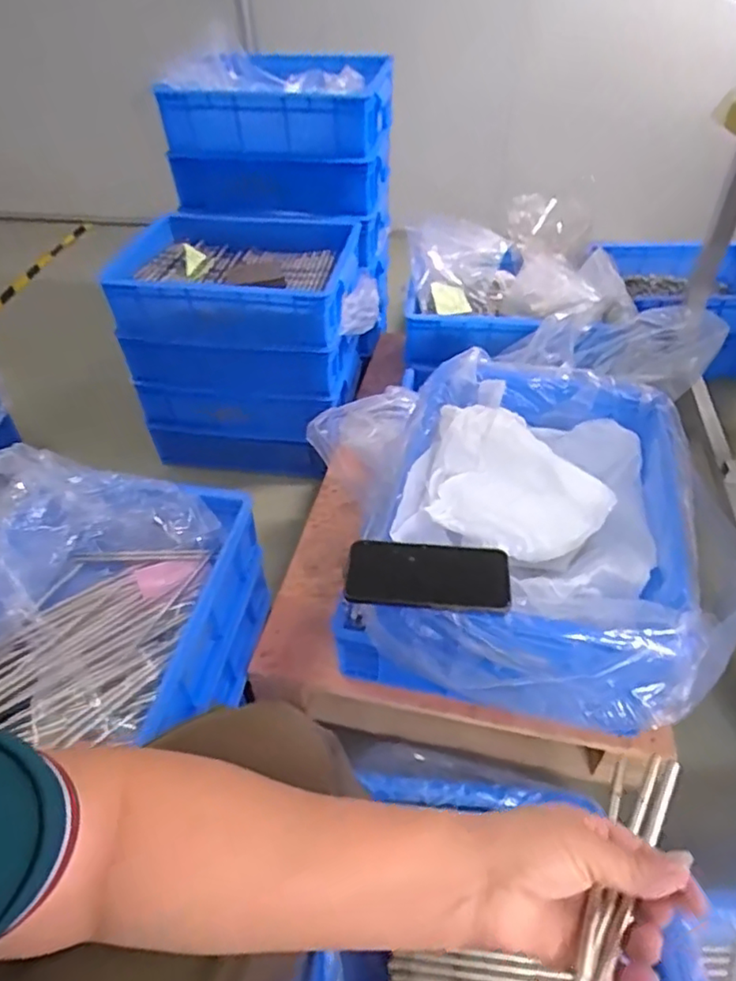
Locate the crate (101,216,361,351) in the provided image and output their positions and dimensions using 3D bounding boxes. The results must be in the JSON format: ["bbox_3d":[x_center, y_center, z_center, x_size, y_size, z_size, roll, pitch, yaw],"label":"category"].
[{"bbox_3d":[-0.215,-0.375,1.102,0.424,0.120,0.263,6,45,7],"label":"crate"}]

